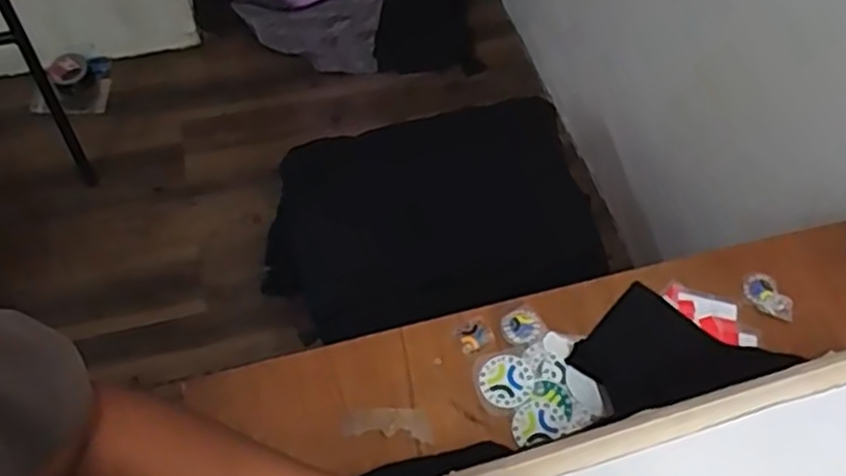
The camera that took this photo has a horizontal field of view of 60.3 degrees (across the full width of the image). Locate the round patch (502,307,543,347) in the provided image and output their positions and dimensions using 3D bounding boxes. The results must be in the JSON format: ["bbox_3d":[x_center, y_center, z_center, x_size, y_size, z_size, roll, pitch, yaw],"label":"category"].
[{"bbox_3d":[0.113,0.103,0.837,0.047,0.004,0.042,-23,67,-11],"label":"round patch"}]

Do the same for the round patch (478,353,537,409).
[{"bbox_3d":[0.094,0.159,0.809,0.060,0.004,0.056,2,60,-3],"label":"round patch"}]

